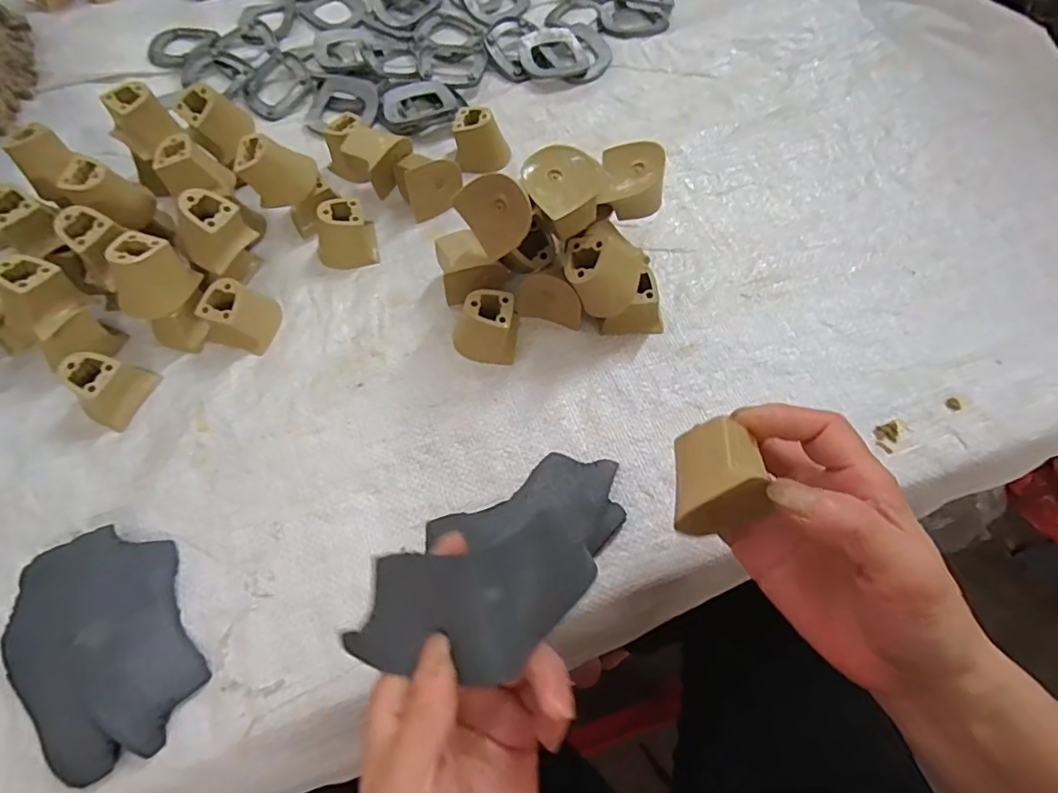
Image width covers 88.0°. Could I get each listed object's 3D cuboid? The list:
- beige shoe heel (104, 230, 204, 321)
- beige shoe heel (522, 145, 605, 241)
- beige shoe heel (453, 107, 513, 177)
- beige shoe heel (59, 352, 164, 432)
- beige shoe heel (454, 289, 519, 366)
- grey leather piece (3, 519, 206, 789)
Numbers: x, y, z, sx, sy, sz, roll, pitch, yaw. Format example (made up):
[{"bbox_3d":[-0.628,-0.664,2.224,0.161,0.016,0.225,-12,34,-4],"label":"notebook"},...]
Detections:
[{"bbox_3d":[-0.247,-0.079,0.352,0.036,0.044,0.042,18,67,10],"label":"beige shoe heel"},{"bbox_3d":[0.020,-0.126,0.339,0.047,0.032,0.050,-35,92,-12],"label":"beige shoe heel"},{"bbox_3d":[-0.038,-0.209,0.445,0.042,0.032,0.036,-5,65,0],"label":"beige shoe heel"},{"bbox_3d":[-0.275,-0.007,0.355,0.032,0.038,0.044,21,67,11],"label":"beige shoe heel"},{"bbox_3d":[-0.031,-0.048,0.370,0.042,0.037,0.038,3,65,4],"label":"beige shoe heel"},{"bbox_3d":[-0.231,0.133,0.296,0.083,0.018,0.124,-29,67,-11],"label":"grey leather piece"}]

